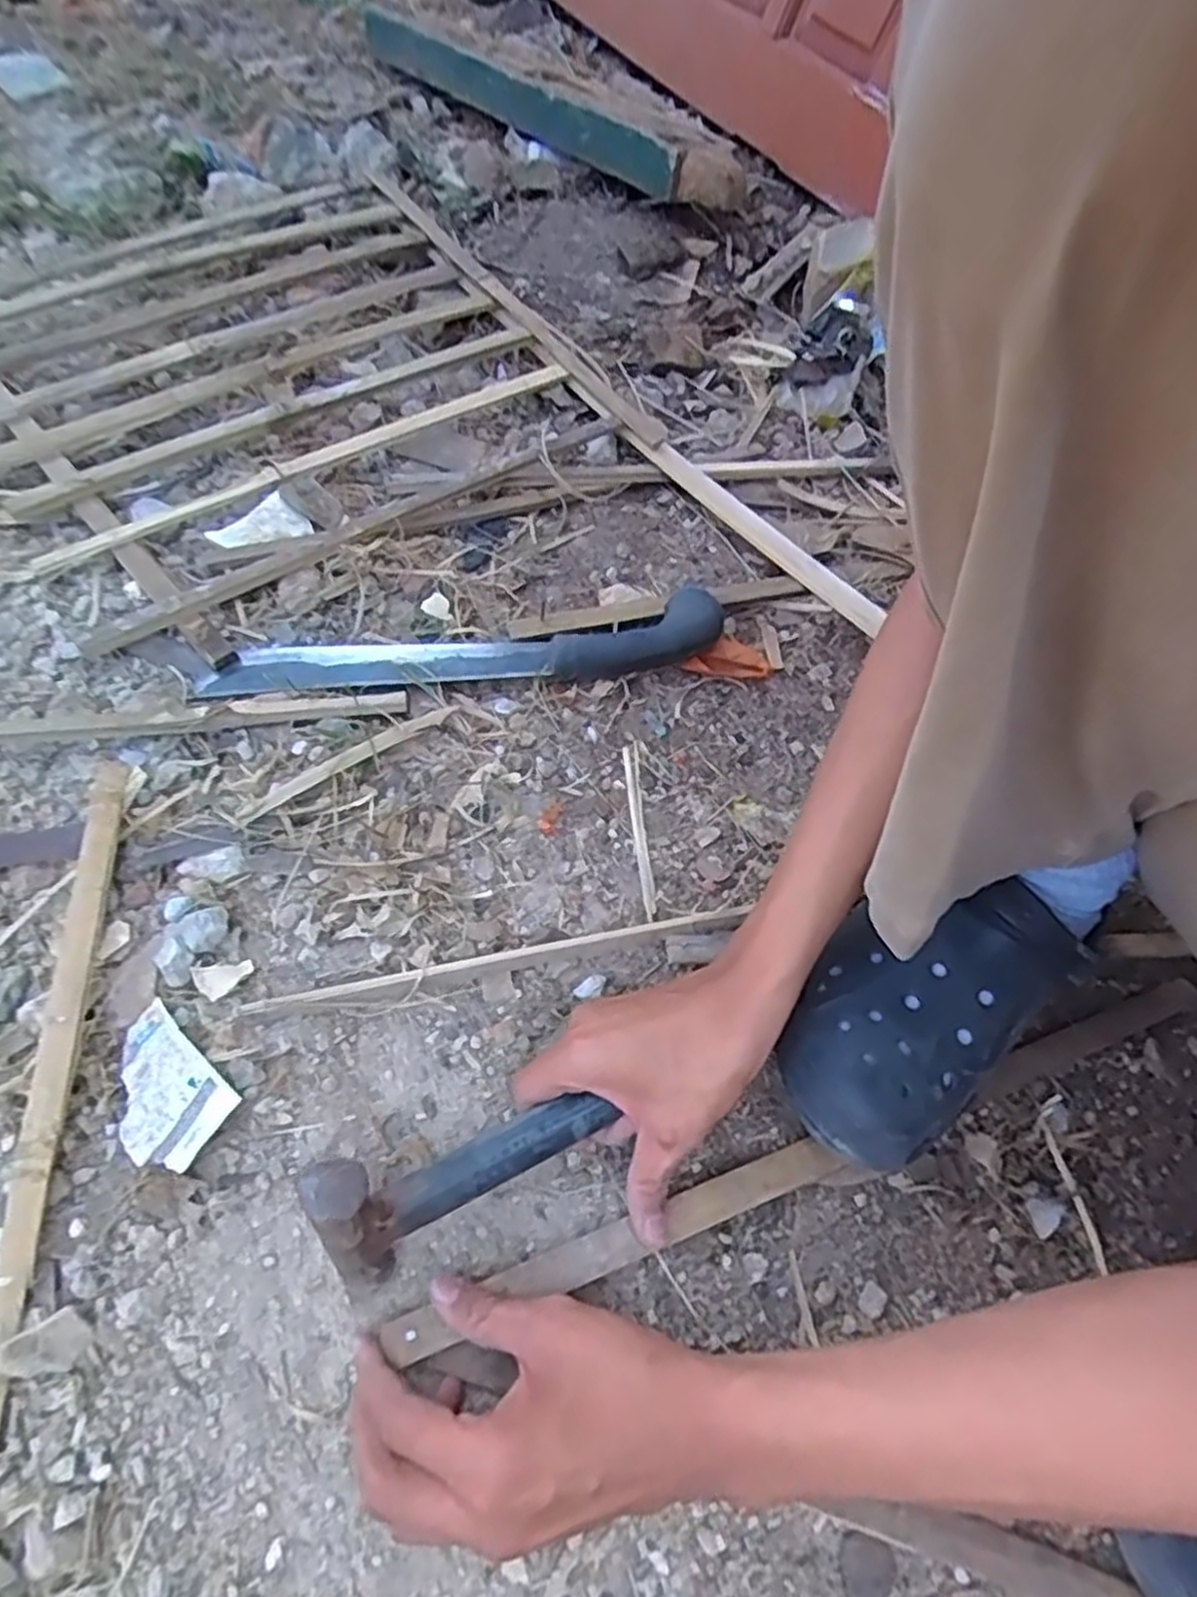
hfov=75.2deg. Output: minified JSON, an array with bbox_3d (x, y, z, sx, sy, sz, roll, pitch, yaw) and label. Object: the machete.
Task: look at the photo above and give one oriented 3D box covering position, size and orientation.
[{"bbox_3d":[-0.092,-0.106,0.583,0.378,0.029,0.068,-9,59,-10],"label":"machete"}]

